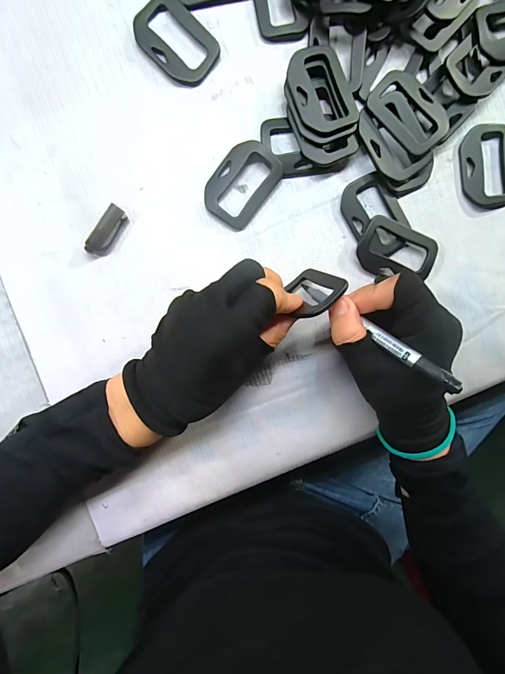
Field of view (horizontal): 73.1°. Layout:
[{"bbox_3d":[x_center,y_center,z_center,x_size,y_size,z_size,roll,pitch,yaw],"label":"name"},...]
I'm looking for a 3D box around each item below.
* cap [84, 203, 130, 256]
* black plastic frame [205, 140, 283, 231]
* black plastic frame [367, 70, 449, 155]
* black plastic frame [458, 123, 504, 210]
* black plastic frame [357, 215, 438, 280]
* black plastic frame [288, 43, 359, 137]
[{"bbox_3d":[-0.107,-0.078,0.253,0.016,0.008,0.039,30,92,-5],"label":"cap"},{"bbox_3d":[-0.008,-0.115,0.255,0.042,0.009,0.061,36,92,-5],"label":"black plastic frame"},{"bbox_3d":[0.115,-0.166,0.249,0.060,0.006,0.040,44,91,-3],"label":"black plastic frame"},{"bbox_3d":[0.185,-0.133,0.266,0.043,0.005,0.063,-13,95,-2],"label":"black plastic frame"},{"bbox_3d":[0.112,-0.065,0.263,0.060,0.005,0.044,27,90,-5],"label":"black plastic frame"},{"bbox_3d":[0.049,-0.178,0.243,0.042,0.006,0.066,-23,93,-4],"label":"black plastic frame"}]

